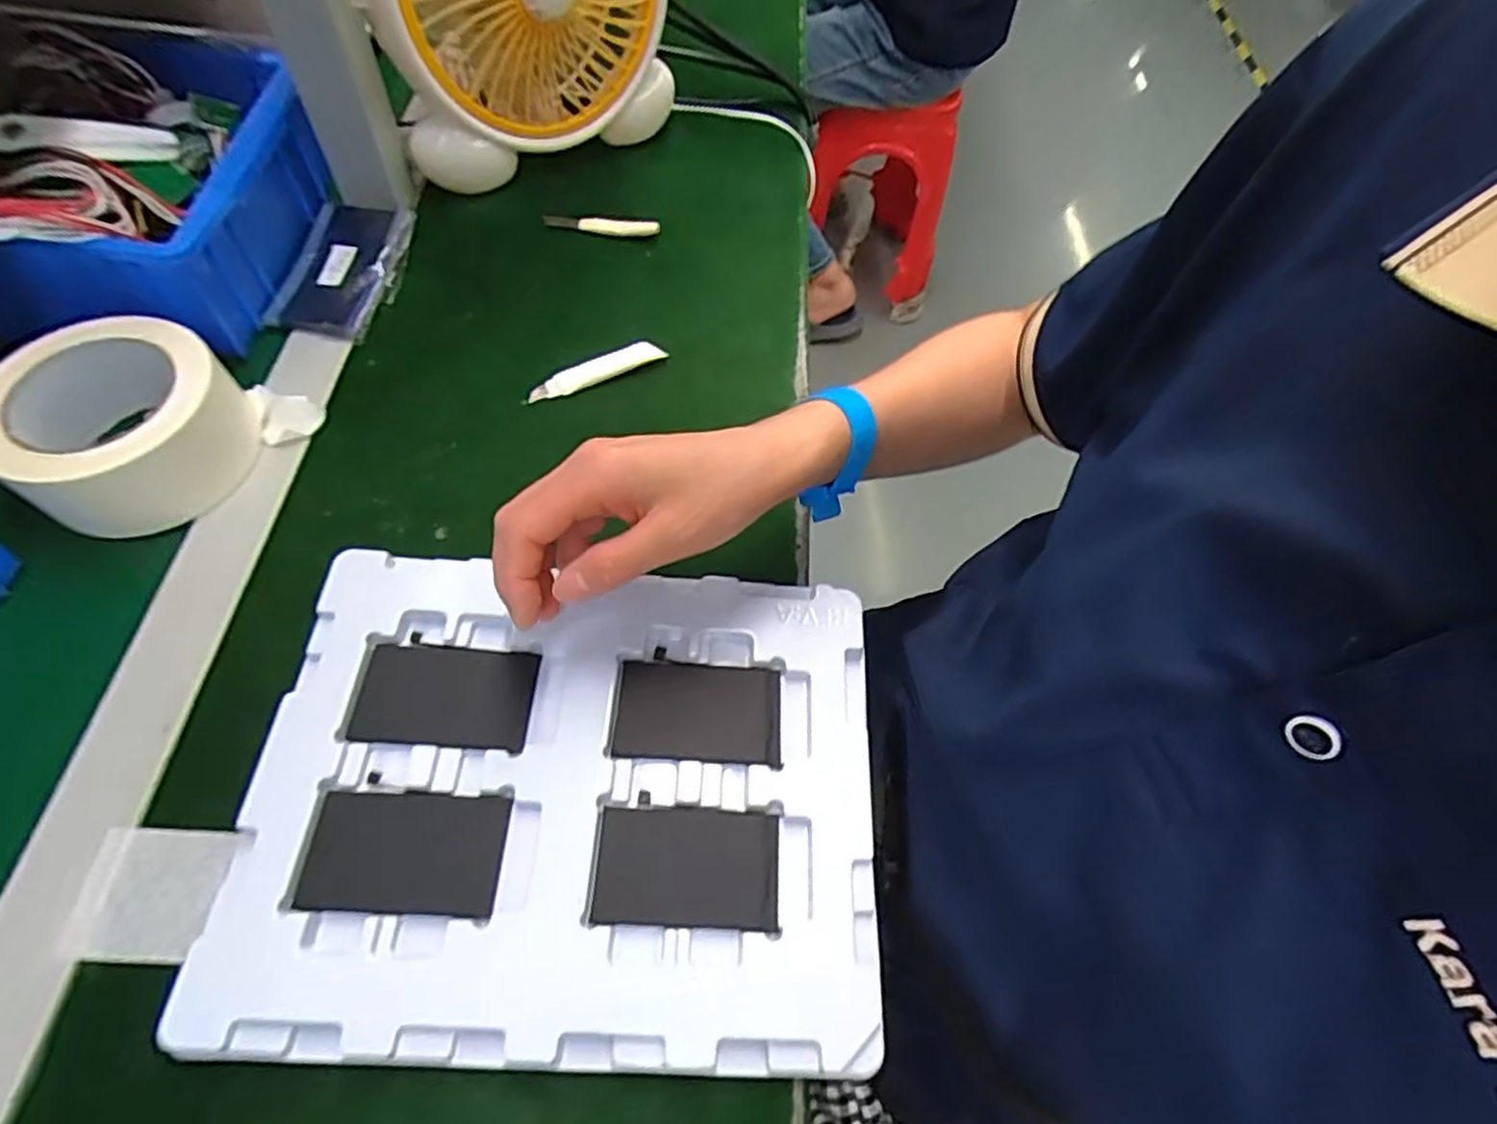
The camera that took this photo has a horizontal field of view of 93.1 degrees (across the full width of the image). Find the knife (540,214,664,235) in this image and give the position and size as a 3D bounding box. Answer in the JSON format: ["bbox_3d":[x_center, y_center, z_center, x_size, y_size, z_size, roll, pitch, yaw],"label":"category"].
[{"bbox_3d":[-0.112,-0.257,0.540,0.086,0.009,0.010,4,59,-4],"label":"knife"}]

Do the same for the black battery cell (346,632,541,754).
[{"bbox_3d":[-0.146,0.064,0.345,0.079,0.007,0.051,4,59,-4],"label":"black battery cell"}]

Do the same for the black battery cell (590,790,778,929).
[{"bbox_3d":[-0.027,0.135,0.317,0.080,0.005,0.050,4,59,-4],"label":"black battery cell"}]

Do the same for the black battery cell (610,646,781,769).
[{"bbox_3d":[-0.025,0.072,0.352,0.079,0.005,0.051,4,59,-5],"label":"black battery cell"}]

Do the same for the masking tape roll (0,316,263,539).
[{"bbox_3d":[-0.332,-0.075,0.384,0.098,0.061,0.100,3,59,-5],"label":"masking tape roll"}]

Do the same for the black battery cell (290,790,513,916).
[{"bbox_3d":[-0.148,0.126,0.309,0.081,0.004,0.049,4,59,-5],"label":"black battery cell"}]

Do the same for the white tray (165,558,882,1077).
[{"bbox_3d":[-0.080,0.100,0.327,0.271,0.016,0.212,4,59,-2],"label":"white tray"}]

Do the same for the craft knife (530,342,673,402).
[{"bbox_3d":[-0.100,-0.126,0.468,0.091,0.015,0.016,-24,65,-19],"label":"craft knife"}]

